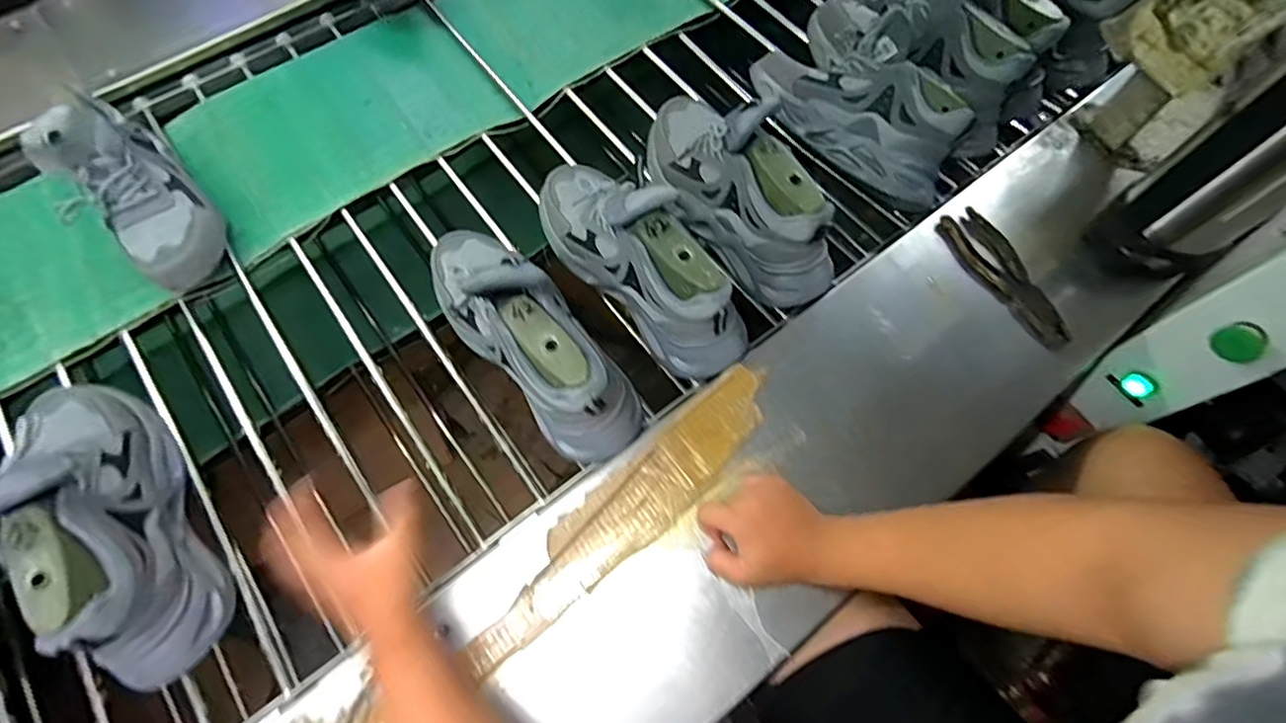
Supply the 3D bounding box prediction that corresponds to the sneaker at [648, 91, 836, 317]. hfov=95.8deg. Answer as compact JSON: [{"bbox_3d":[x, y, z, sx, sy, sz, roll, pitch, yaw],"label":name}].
[{"bbox_3d":[0.107,-0.212,0.666,0.105,0.154,0.293,-30,67,-13],"label":"sneaker"}]

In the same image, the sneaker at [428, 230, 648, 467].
[{"bbox_3d":[-0.122,-0.045,0.575,0.092,0.141,0.291,-39,69,-17],"label":"sneaker"}]

